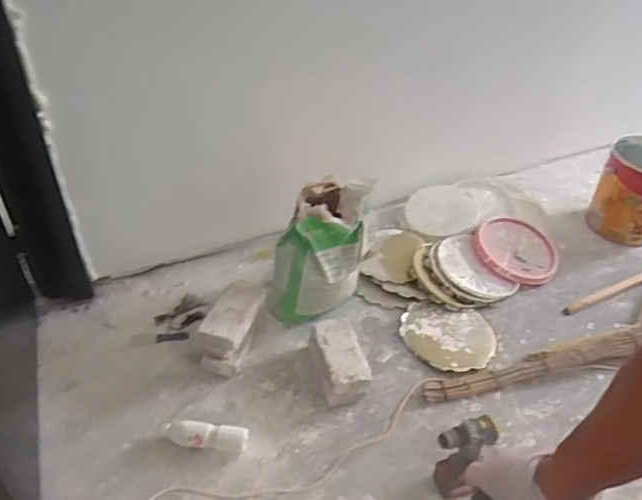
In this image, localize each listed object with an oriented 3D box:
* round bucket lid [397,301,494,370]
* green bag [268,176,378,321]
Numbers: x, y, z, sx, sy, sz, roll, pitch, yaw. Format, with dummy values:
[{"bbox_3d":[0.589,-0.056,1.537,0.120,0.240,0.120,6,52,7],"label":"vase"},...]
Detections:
[{"bbox_3d":[0.405,0.267,1.802,0.290,0.023,0.255,10,40,8],"label":"round bucket lid"},{"bbox_3d":[-0.013,0.014,1.773,0.302,0.419,0.207,0,40,-4],"label":"green bag"}]

